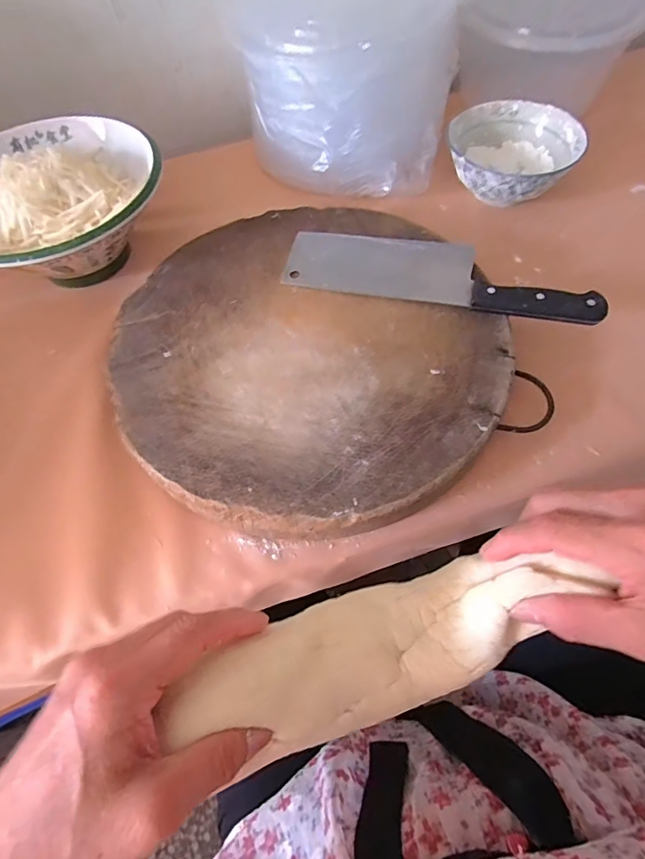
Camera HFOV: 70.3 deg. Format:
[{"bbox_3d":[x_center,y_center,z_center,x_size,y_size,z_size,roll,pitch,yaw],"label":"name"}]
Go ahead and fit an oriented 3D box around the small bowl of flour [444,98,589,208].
[{"bbox_3d":[0.220,-0.318,0.539,0.144,0.054,0.145,7,61,7],"label":"small bowl of flour"}]

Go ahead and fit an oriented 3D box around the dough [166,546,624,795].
[{"bbox_3d":[0.028,0.107,0.227,0.194,0.057,0.060,-15,61,-10],"label":"dough"}]

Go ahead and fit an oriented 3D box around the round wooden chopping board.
[{"bbox_3d":[-0.017,-0.070,0.427,0.321,0.044,0.344,-1,60,2],"label":"round wooden chopping board"}]

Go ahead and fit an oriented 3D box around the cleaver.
[{"bbox_3d":[0.107,-0.150,0.435,0.286,0.024,0.077,13,62,10],"label":"cleaver"}]

